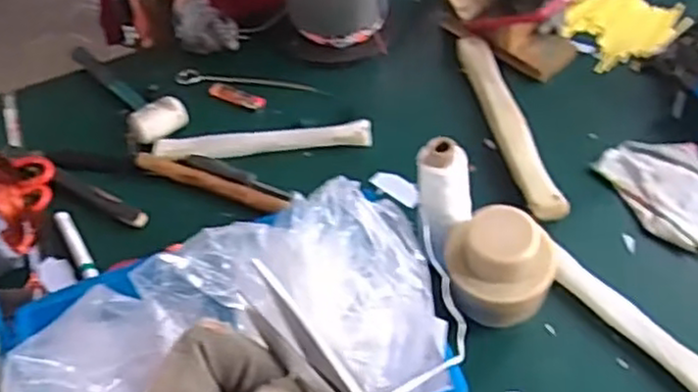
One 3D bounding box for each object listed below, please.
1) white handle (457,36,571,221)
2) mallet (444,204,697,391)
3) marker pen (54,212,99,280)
[{"bbox_3d":[0.215,-0.105,0.974,0.047,0.034,0.347,-11,50,-2],"label":"white handle"},{"bbox_3d":[0.254,0.119,0.733,0.316,0.091,0.093,26,55,-2],"label":"mallet"},{"bbox_3d":[-0.351,0.062,0.910,0.021,0.012,0.129,-29,54,-17],"label":"marker pen"}]

